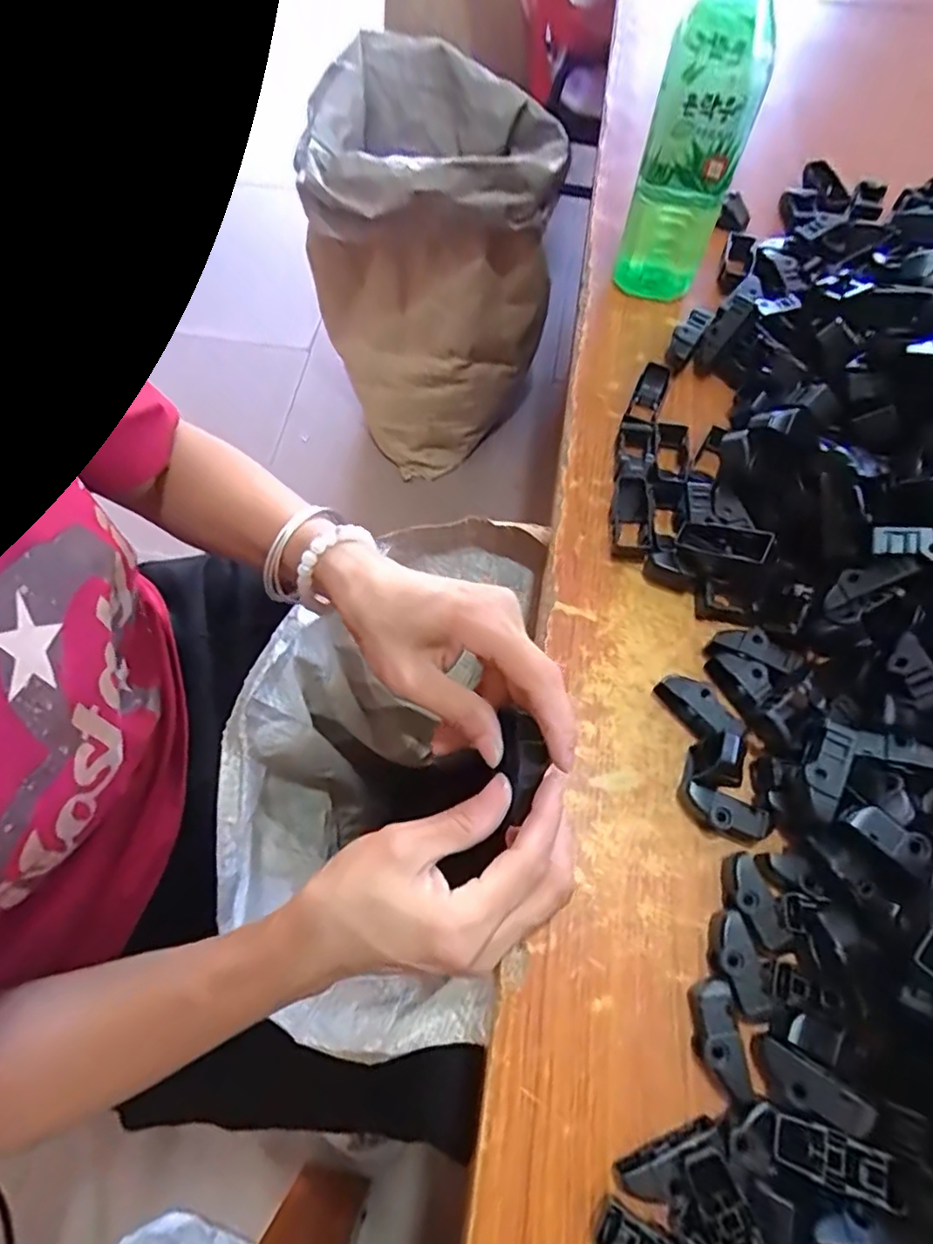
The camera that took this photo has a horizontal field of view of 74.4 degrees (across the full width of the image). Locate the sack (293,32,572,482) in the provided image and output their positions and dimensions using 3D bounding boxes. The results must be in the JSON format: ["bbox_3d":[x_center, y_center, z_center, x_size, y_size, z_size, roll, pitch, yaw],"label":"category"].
[{"bbox_3d":[-0.062,-0.552,1.001,0.320,0.470,0.326,-30,70,-13],"label":"sack"}]

